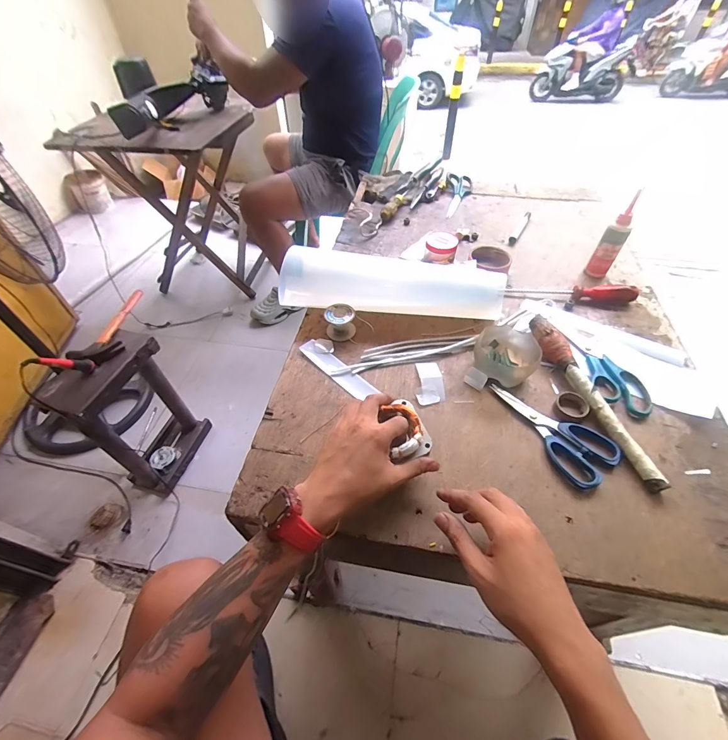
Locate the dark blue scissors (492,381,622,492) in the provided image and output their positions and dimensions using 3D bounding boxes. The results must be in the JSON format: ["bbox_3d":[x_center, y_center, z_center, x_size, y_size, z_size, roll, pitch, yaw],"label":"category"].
[{"bbox_3d":[0.260,0.073,0.497,0.082,0.014,0.179,-21,53,-16],"label":"dark blue scissors"}]

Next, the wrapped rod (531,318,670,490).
[{"bbox_3d":[0.318,0.029,0.515,0.029,0.033,0.290,-11,51,-8],"label":"wrapped rod"}]

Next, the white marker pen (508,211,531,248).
[{"bbox_3d":[0.362,-0.329,0.836,0.018,0.013,0.148,25,55,20],"label":"white marker pen"}]

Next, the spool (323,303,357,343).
[{"bbox_3d":[-0.039,-0.082,0.611,0.049,0.041,0.044,-5,50,-3],"label":"spool"}]

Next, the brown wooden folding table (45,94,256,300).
[{"bbox_3d":[-0.682,-0.687,1.509,0.524,0.696,0.578,8,51,7],"label":"brown wooden folding table"}]

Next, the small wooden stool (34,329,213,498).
[{"bbox_3d":[-0.641,0.137,1.040,0.151,0.473,0.253,14,52,12],"label":"small wooden stool"}]

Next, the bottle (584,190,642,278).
[{"bbox_3d":[0.458,-0.238,0.664,0.039,0.153,0.033,32,58,24],"label":"bottle"}]

